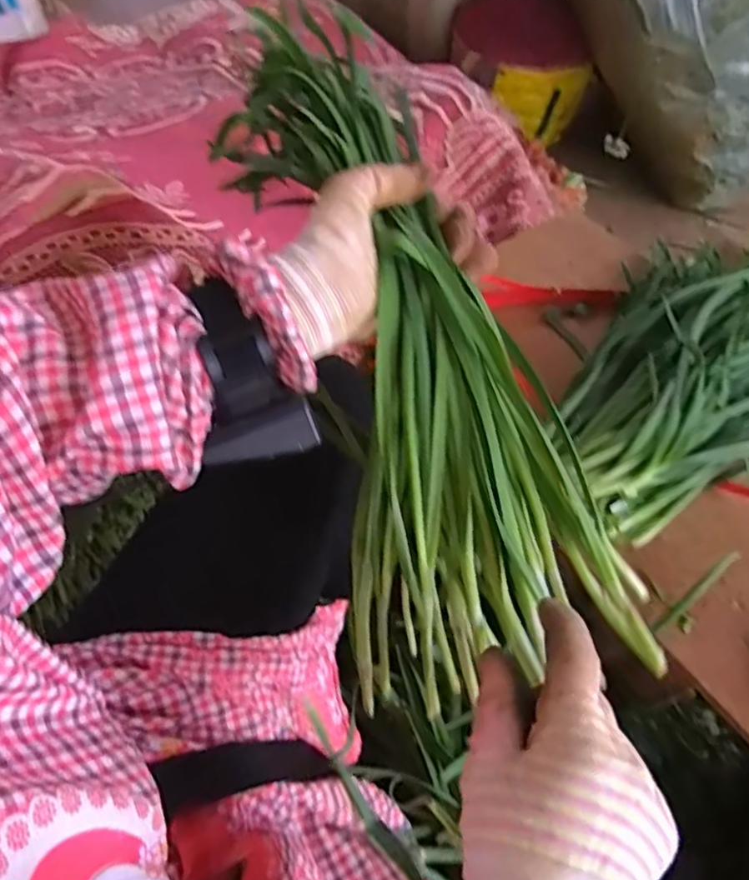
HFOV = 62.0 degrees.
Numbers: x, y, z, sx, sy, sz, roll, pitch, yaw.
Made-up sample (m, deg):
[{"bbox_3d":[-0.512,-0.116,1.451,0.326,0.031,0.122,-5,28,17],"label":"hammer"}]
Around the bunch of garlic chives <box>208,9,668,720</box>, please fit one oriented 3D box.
[{"bbox_3d":[0.012,-0.060,0.395,0.144,0.097,0.430,-17,80,-11],"label":"bunch of garlic chives"}]

